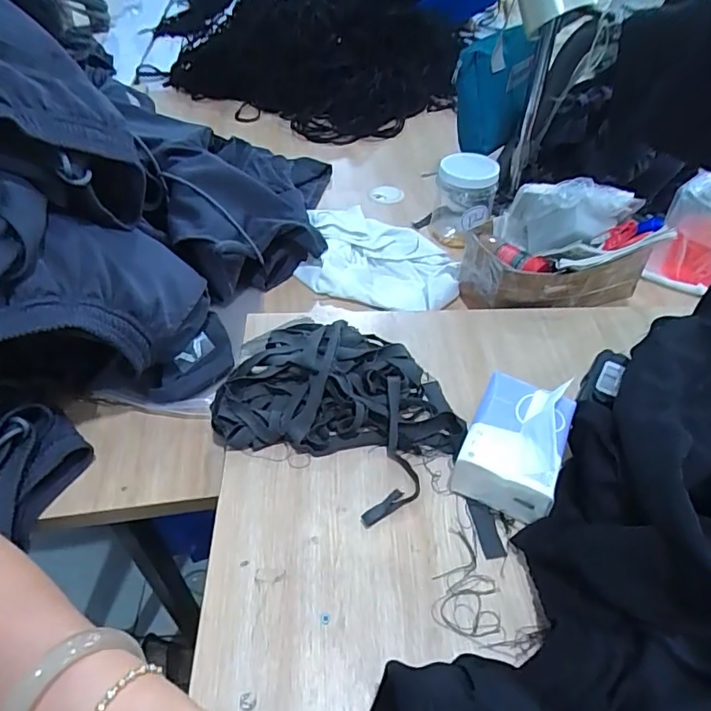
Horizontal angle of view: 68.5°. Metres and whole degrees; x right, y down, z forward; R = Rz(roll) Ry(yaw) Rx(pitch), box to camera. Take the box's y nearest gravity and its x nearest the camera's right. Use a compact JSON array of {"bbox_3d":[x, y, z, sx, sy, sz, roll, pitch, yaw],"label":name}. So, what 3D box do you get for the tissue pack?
[{"bbox_3d":[0.152,0.077,0.493,0.085,0.083,0.122,18,48,16],"label":"tissue pack"}]

